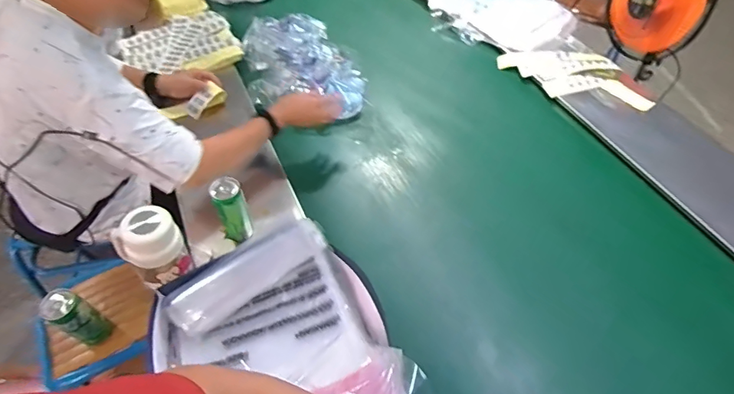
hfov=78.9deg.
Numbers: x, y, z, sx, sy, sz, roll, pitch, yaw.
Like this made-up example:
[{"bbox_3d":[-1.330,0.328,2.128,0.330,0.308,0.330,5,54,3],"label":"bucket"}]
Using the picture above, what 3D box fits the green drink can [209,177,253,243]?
[{"bbox_3d":[-0.264,0.028,0.878,0.058,0.145,0.051,-17,53,-14],"label":"green drink can"}]

